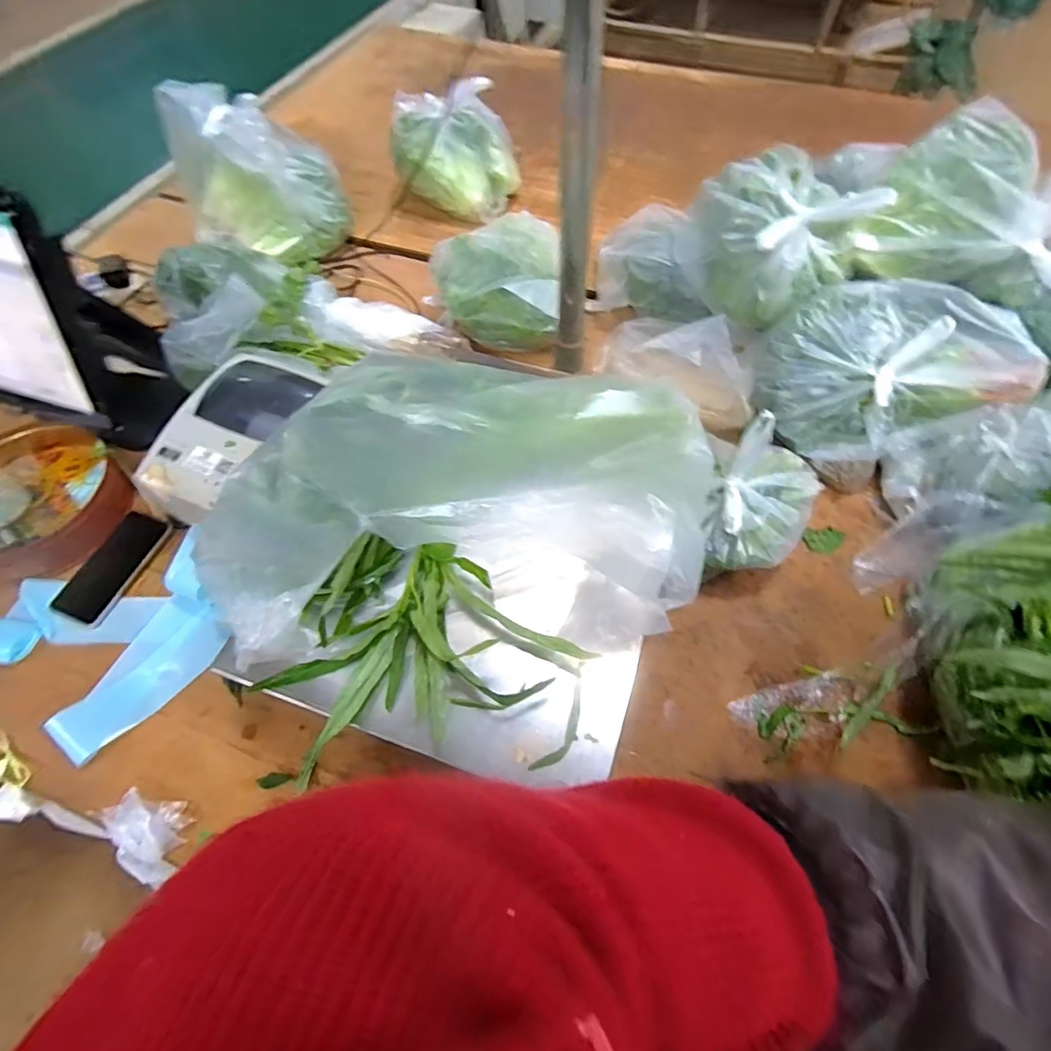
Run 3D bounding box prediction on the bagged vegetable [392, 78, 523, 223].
[{"bbox_3d":[-0.139,-0.723,1.017,0.243,0.179,0.160,-5,61,-2],"label":"bagged vegetable"}]

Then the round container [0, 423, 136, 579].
[{"bbox_3d":[-0.708,-0.043,0.733,0.243,0.063,0.221,0,61,0],"label":"round container"}]

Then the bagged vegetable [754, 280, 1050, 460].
[{"bbox_3d":[0.475,-0.212,0.704,0.273,0.136,0.218,-9,62,-5],"label":"bagged vegetable"}]

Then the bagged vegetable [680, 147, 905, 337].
[{"bbox_3d":[0.347,-0.419,0.746,0.177,0.145,0.233,-40,68,-19],"label":"bagged vegetable"}]

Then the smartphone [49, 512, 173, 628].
[{"bbox_3d":[-0.562,0.055,0.702,0.087,0.011,0.158,26,72,13],"label":"smartphone"}]

